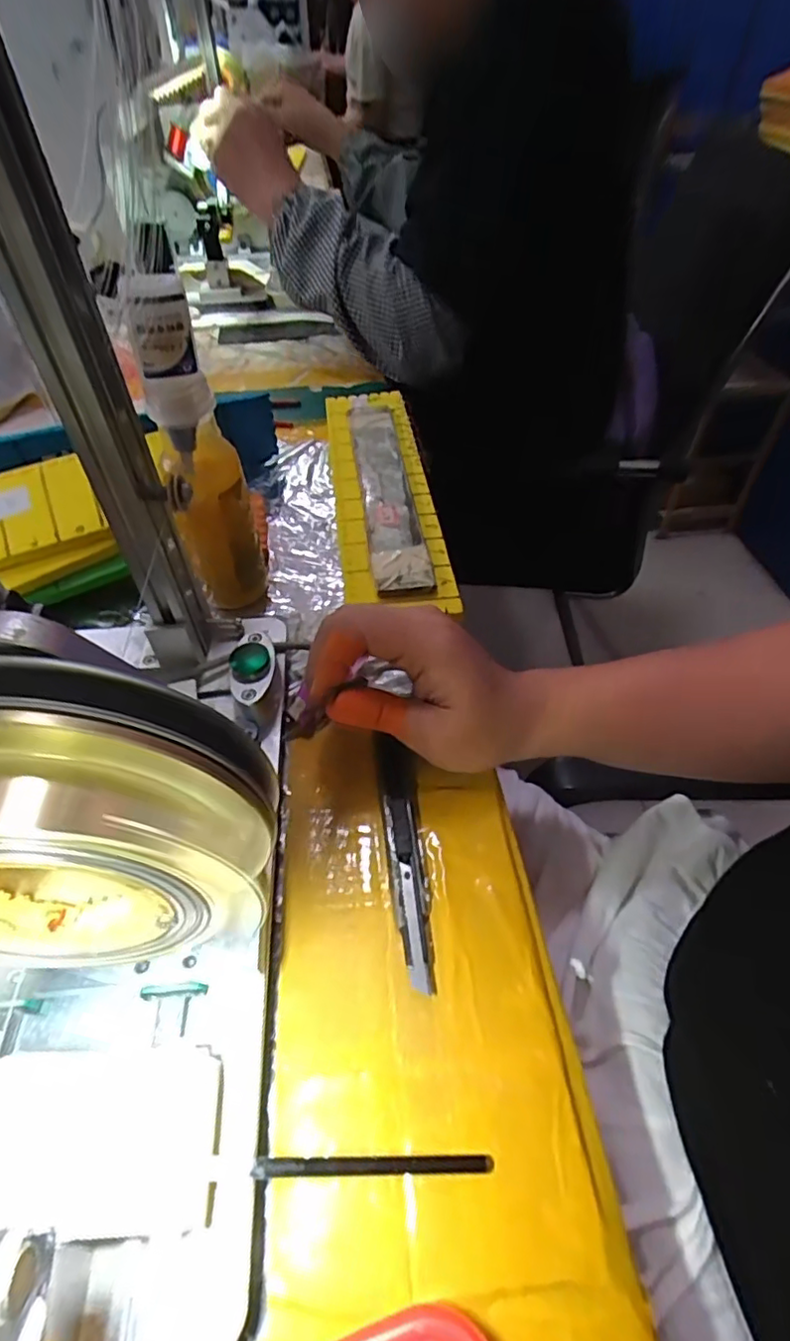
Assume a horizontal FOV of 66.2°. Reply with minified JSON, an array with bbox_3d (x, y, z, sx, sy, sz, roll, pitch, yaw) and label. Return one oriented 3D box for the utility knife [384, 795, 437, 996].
[{"bbox_3d":[0.007,0.108,0.309,0.017,0.007,0.100,-5,49,-5],"label":"utility knife"}]

